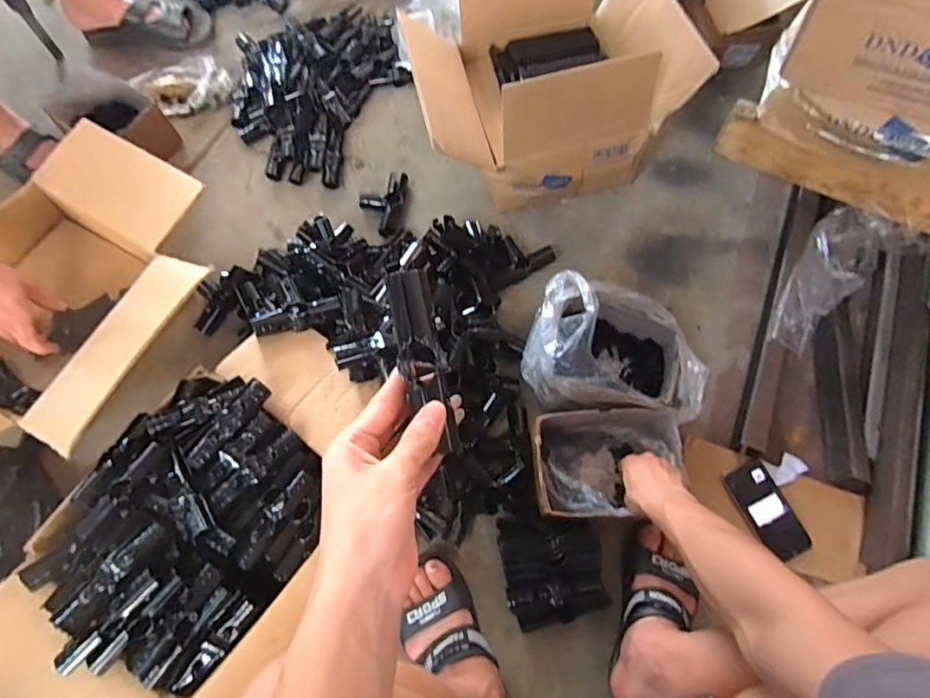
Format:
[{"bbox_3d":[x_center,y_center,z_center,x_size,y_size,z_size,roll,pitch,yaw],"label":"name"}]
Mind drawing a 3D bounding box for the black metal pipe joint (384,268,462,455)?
[{"bbox_3d":[-0.028,0.010,0.367,0.032,0.020,0.129,-15,90,-6],"label":"black metal pipe joint"}]

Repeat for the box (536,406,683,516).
[{"bbox_3d":[0.203,0.174,0.779,0.200,0.106,0.146,0,68,0],"label":"box"}]

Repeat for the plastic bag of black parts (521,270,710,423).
[{"bbox_3d":[0.242,0.007,0.831,0.271,0.147,0.209,14,69,5],"label":"plastic bag of black parts"}]

